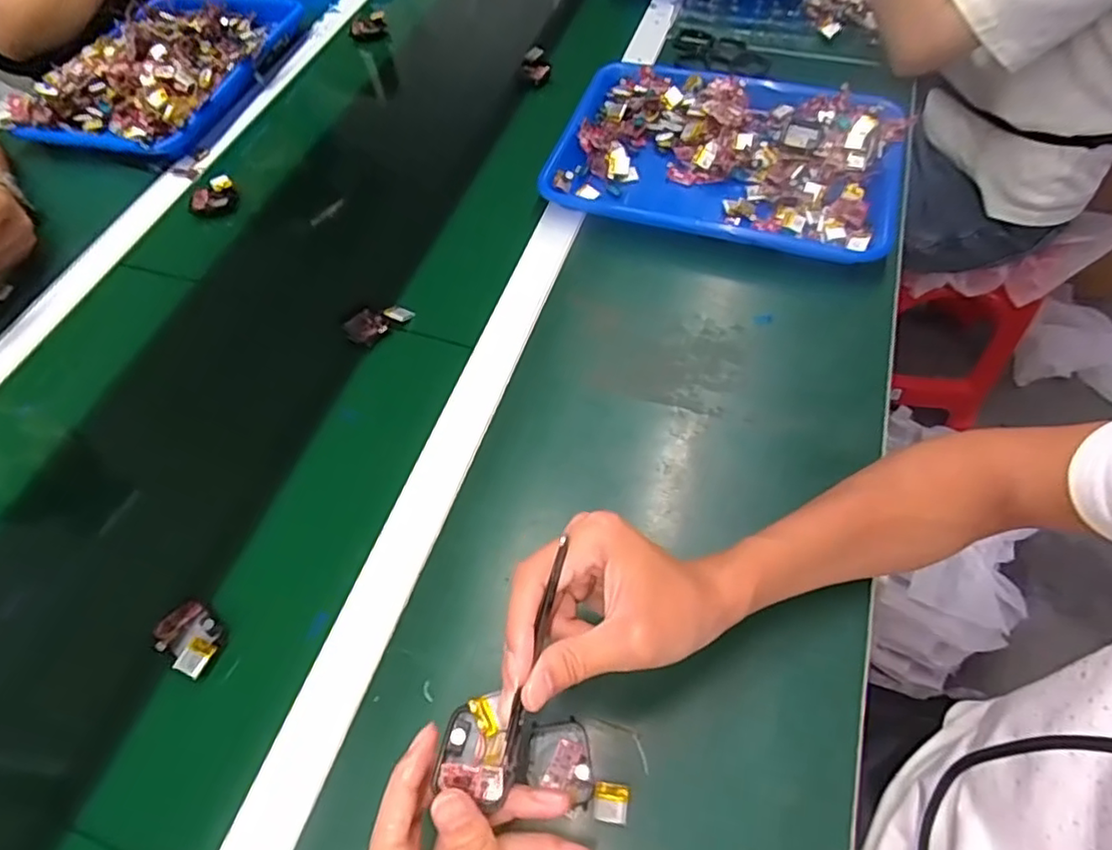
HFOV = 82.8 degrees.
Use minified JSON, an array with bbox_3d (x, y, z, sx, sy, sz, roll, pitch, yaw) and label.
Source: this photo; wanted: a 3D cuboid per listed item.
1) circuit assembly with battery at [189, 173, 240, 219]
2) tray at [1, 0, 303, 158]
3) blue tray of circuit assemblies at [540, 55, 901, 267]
[{"bbox_3d":[-0.369,-0.245,0.678,0.049,0.018,0.041,-29,60,-13],"label":"circuit assembly with battery"},{"bbox_3d":[-0.492,-0.457,0.806,0.237,0.056,0.338,14,60,13],"label":"tray"},{"bbox_3d":[0.174,-0.281,0.653,0.341,0.037,0.248,14,60,13],"label":"blue tray of circuit assemblies"}]

